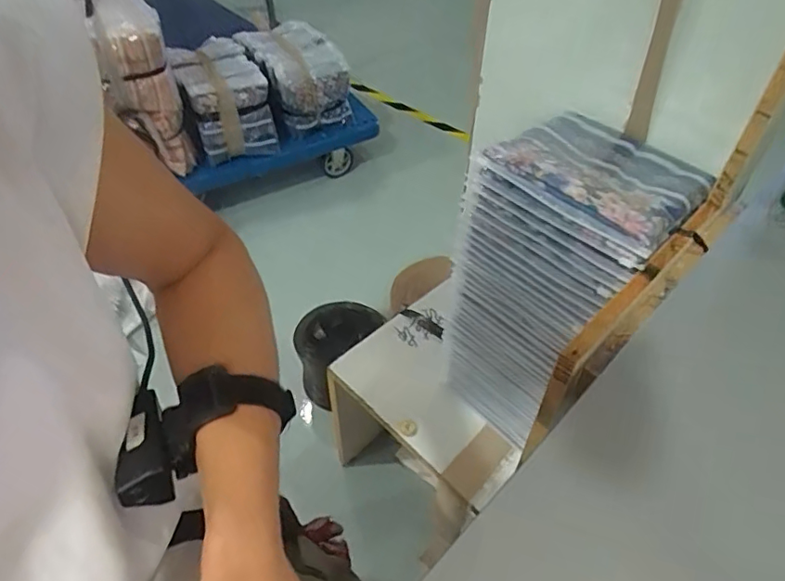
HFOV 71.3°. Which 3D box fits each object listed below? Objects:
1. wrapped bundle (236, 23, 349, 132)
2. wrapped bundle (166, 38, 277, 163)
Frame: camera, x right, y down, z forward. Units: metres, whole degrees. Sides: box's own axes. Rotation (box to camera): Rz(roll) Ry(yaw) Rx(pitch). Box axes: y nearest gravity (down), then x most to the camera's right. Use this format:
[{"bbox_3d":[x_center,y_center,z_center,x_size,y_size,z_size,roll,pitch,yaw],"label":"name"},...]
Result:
[{"bbox_3d":[-0.287,-0.629,1.608,0.211,0.184,0.318,-26,52,-21],"label":"wrapped bundle"},{"bbox_3d":[-0.464,-0.534,1.512,0.202,0.210,0.334,-20,50,-16],"label":"wrapped bundle"}]

